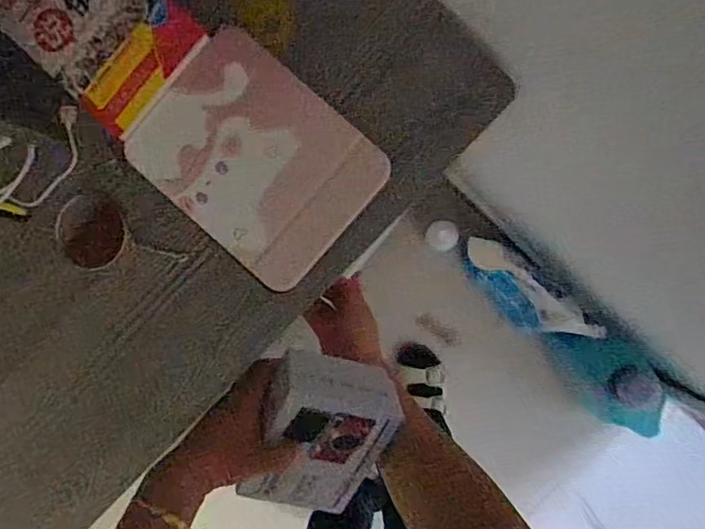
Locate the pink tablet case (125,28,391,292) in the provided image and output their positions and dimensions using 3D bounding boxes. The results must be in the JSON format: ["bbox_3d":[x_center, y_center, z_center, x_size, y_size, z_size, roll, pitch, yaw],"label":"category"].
[{"bbox_3d":[-0.085,-0.091,0.478,0.194,0.008,0.149,41,99,0],"label":"pink tablet case"}]

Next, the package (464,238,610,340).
[{"bbox_3d":[0.299,0.051,0.969,0.256,0.157,0.094,41,95,3],"label":"package"}]

